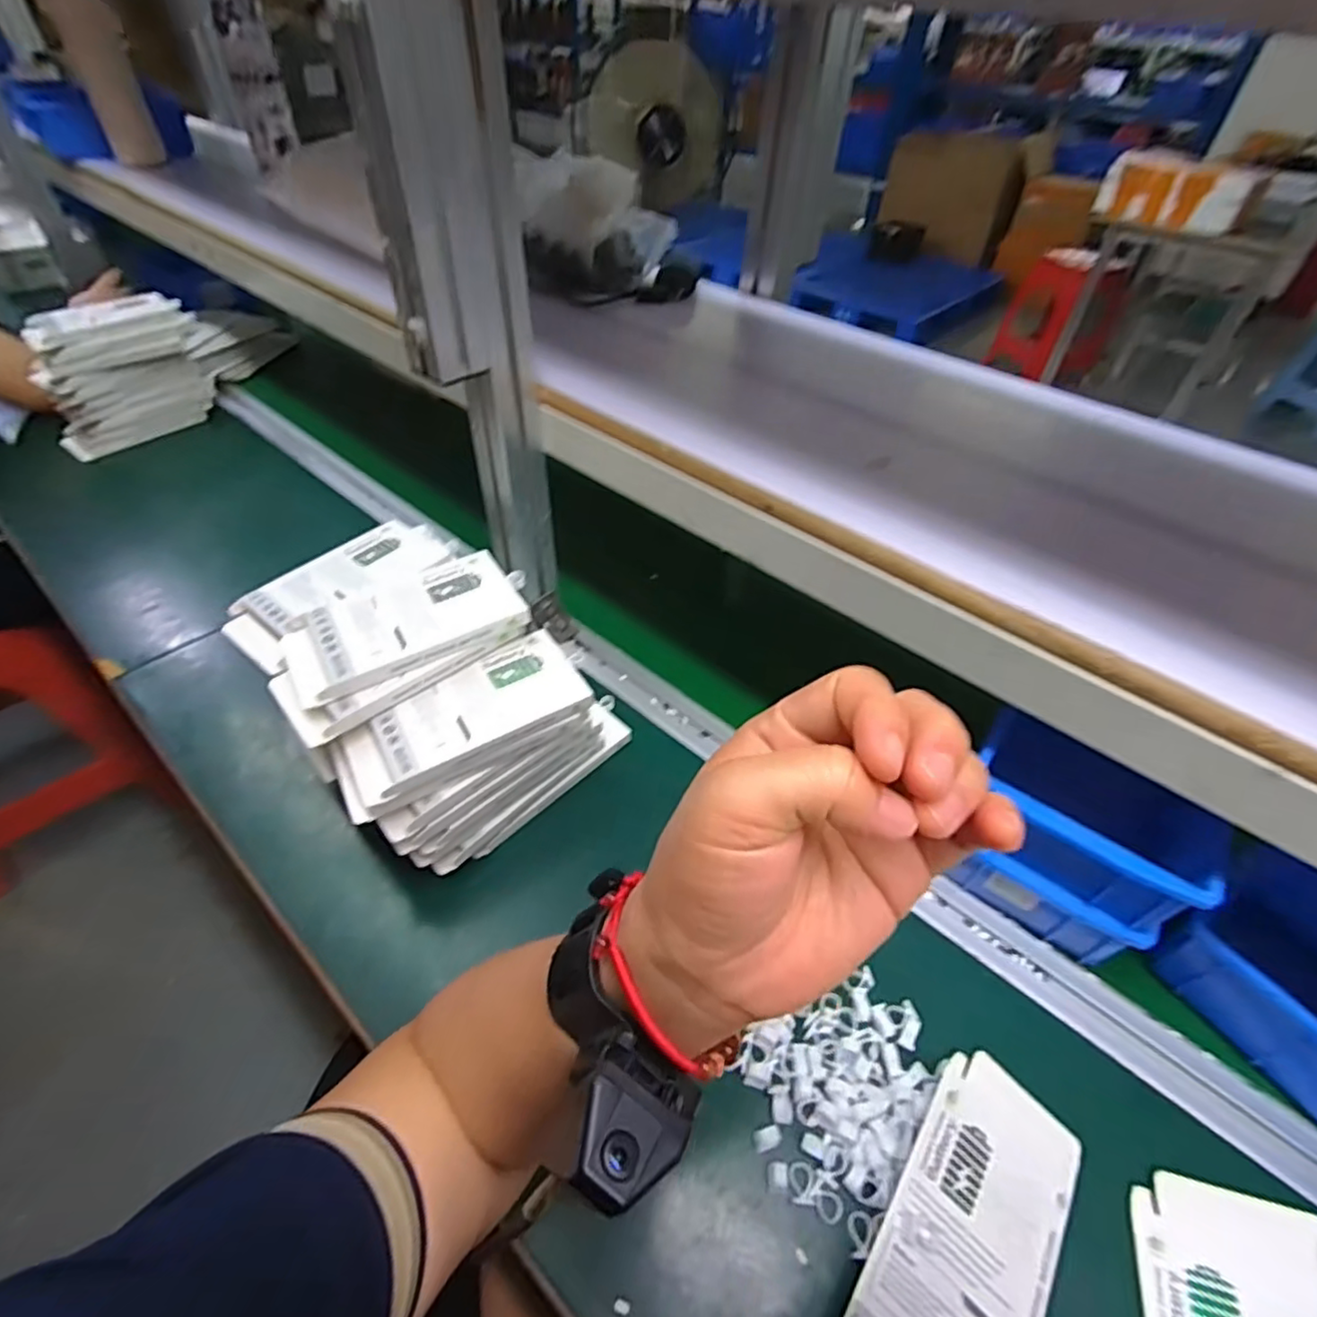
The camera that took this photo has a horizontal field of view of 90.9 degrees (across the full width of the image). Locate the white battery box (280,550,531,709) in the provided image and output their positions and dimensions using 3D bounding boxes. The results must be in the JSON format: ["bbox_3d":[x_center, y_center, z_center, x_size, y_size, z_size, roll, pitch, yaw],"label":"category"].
[{"bbox_3d":[-0.176,-0.026,0.449,0.153,0.015,0.084,-24,55,-21],"label":"white battery box"}]

